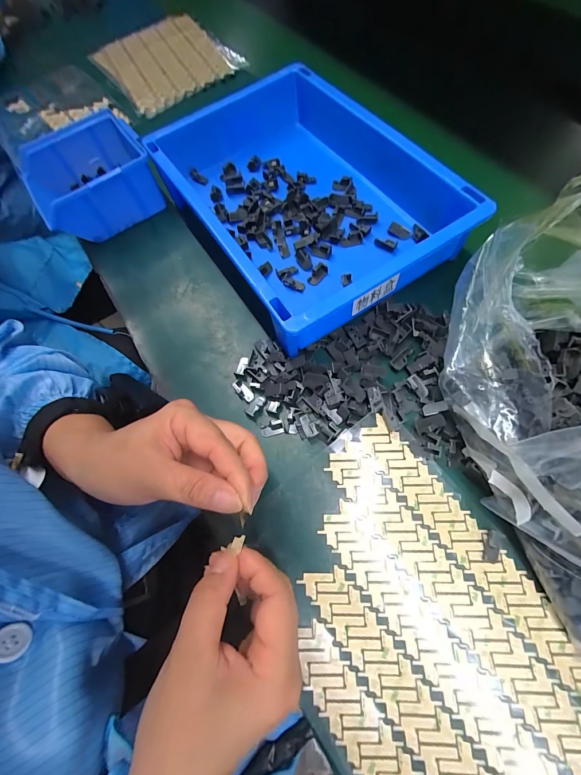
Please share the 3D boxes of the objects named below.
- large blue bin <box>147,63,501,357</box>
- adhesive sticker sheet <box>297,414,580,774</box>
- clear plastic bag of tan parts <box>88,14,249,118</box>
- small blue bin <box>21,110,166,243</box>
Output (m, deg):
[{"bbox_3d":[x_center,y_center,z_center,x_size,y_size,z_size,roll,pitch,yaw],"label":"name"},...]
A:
[{"bbox_3d":[0.008,-0.197,0.342,0.209,0.075,0.304,-32,68,-10],"label":"large blue bin"},{"bbox_3d":[0.081,0.157,0.225,0.163,0.010,0.234,-36,69,-9],"label":"adhesive sticker sheet"},{"bbox_3d":[-0.204,-0.527,0.527,0.187,0.012,0.224,-35,72,-5],"label":"clear plastic bag of tan parts"},{"bbox_3d":[-0.234,-0.245,0.387,0.123,0.065,0.125,-30,68,-10],"label":"small blue bin"}]

